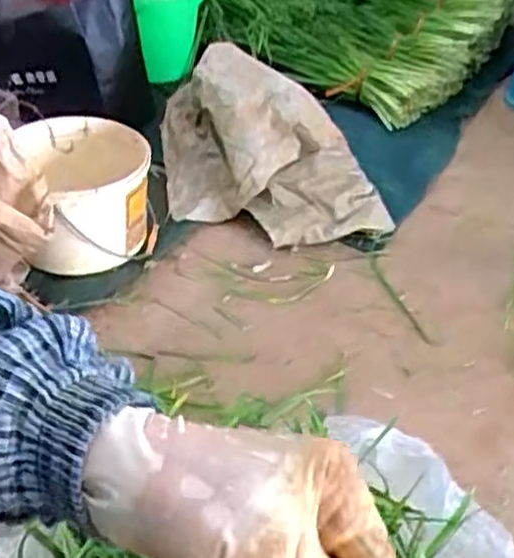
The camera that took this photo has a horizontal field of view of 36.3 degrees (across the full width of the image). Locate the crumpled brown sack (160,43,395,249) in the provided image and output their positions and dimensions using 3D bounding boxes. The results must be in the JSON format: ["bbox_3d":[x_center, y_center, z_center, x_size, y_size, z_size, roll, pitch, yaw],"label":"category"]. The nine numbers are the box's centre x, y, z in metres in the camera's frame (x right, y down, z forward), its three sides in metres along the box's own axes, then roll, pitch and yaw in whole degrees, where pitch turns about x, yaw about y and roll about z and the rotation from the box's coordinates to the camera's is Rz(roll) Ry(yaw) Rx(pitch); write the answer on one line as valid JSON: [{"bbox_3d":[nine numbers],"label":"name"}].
[{"bbox_3d":[0.016,-0.189,1.171,0.378,0.209,0.191,13,43,10],"label":"crumpled brown sack"}]

